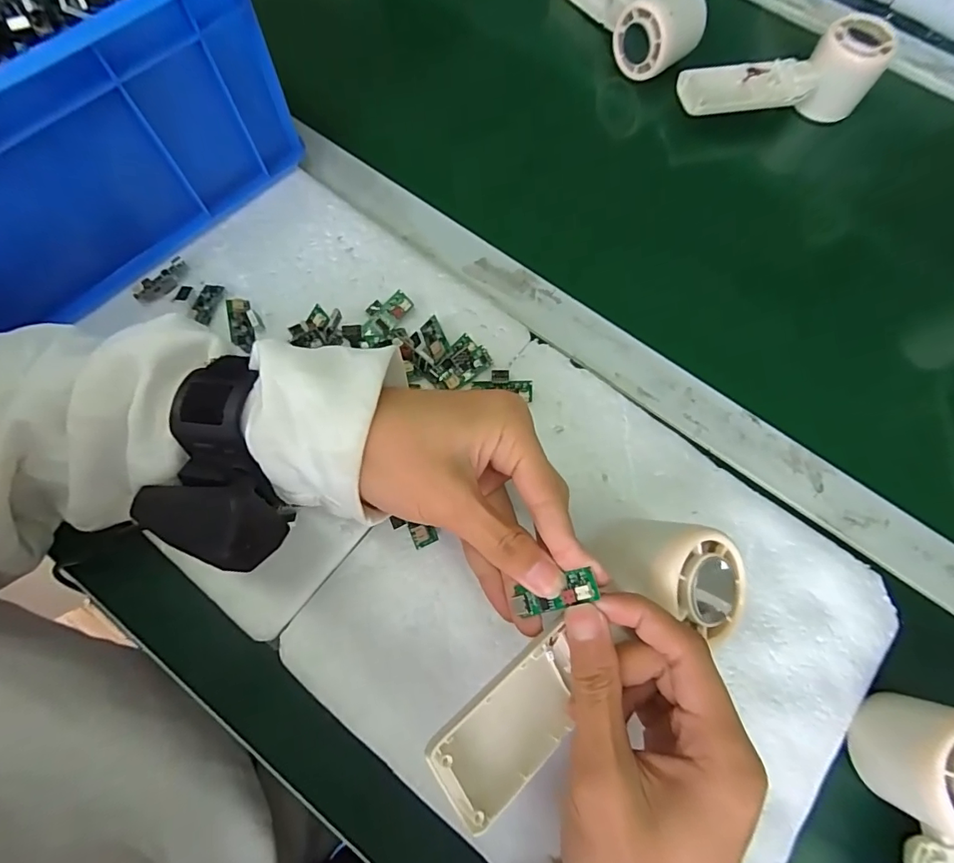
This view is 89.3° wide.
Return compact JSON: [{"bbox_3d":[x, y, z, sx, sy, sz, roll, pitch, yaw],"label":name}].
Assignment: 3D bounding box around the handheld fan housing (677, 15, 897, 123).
[{"bbox_3d":[0.249,-0.293,0.400,0.153,0.055,0.044,-7,74,-4],"label":"handheld fan housing"}]

